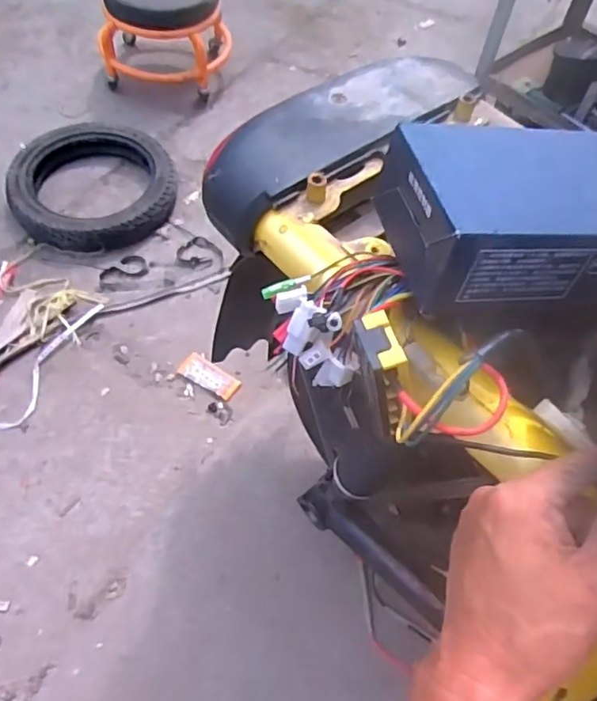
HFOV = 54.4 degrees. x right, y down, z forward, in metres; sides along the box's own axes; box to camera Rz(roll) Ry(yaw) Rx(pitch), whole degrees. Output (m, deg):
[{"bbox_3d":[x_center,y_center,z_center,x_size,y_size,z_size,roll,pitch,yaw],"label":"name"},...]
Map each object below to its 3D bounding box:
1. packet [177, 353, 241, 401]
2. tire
[{"bbox_3d":[-0.165,0.049,1.073,0.109,0.024,0.050,28,60,14],"label":"packet"},{"bbox_3d":[-0.438,-0.371,1.255,0.334,0.071,0.342,-2,57,-5],"label":"tire"}]

